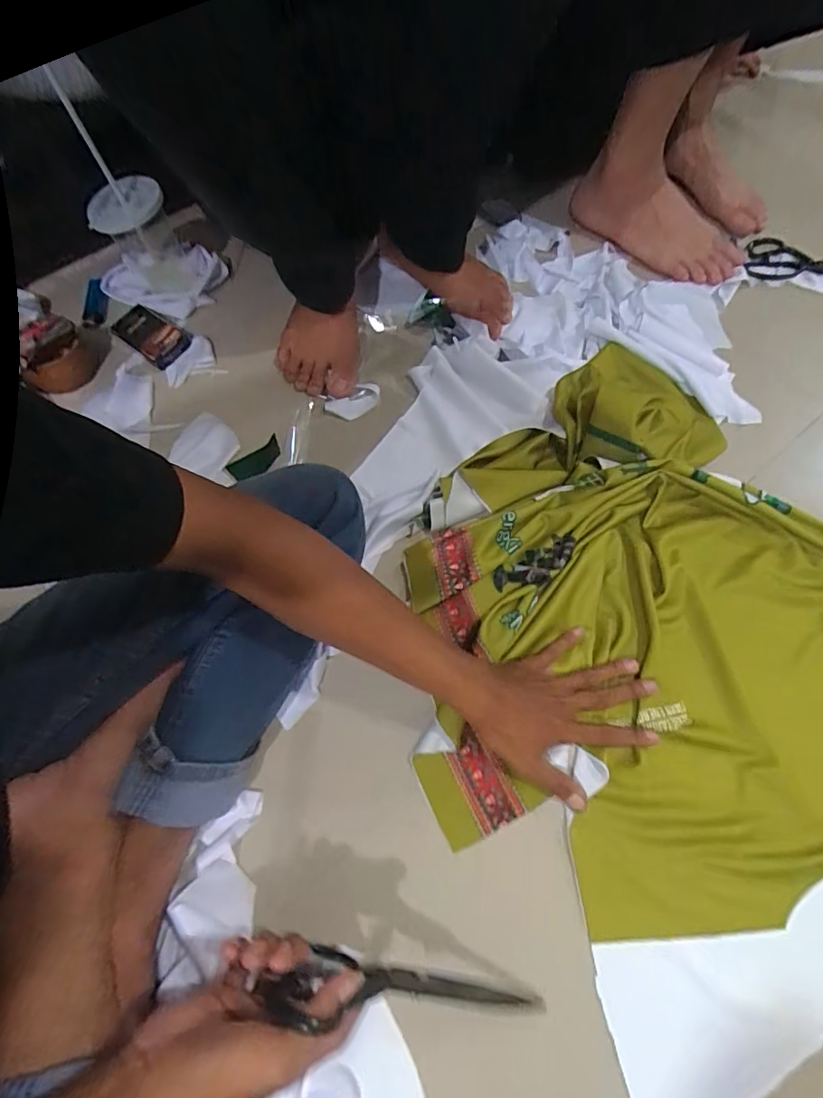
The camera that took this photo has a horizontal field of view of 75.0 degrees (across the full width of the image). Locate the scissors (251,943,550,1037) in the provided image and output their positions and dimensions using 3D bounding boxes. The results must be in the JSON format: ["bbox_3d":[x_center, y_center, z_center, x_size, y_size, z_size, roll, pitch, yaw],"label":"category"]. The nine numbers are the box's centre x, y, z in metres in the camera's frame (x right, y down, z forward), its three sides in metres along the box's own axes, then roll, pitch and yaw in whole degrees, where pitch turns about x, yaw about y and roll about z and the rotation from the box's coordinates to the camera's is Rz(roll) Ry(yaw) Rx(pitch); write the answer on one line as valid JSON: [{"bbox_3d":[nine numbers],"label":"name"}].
[{"bbox_3d":[0.002,0.314,0.380,0.207,0.051,0.032,21,63,-21],"label":"scissors"}]

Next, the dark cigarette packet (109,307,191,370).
[{"bbox_3d":[-0.326,-0.268,0.678,0.105,0.021,0.057,35,70,16],"label":"dark cigarette packet"}]

